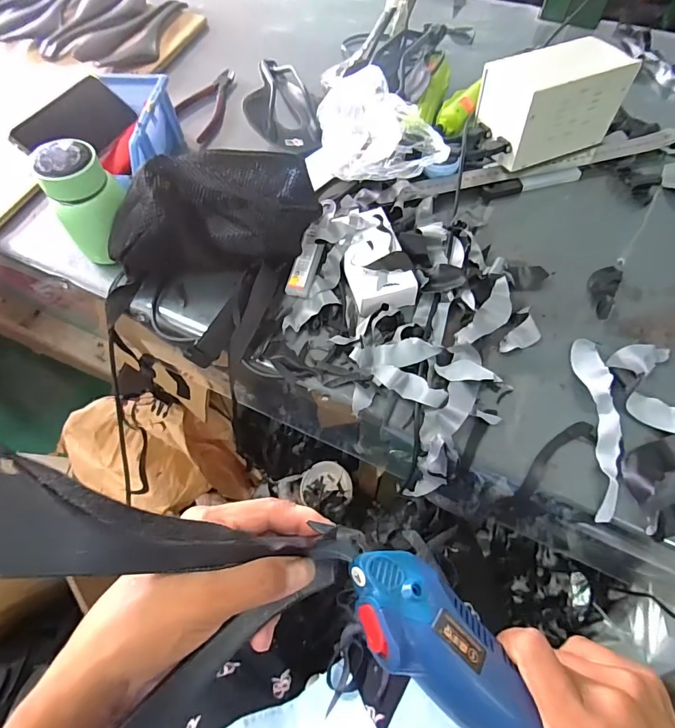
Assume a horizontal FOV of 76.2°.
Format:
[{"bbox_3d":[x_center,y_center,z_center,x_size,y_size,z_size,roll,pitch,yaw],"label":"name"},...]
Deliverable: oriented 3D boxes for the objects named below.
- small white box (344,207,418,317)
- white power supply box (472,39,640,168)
[{"bbox_3d":[0.039,-0.110,0.474,0.068,0.037,0.120,-18,64,-7],"label":"small white box"},{"bbox_3d":[0.262,-0.324,0.524,0.156,0.091,0.100,-22,64,-9],"label":"white power supply box"}]

